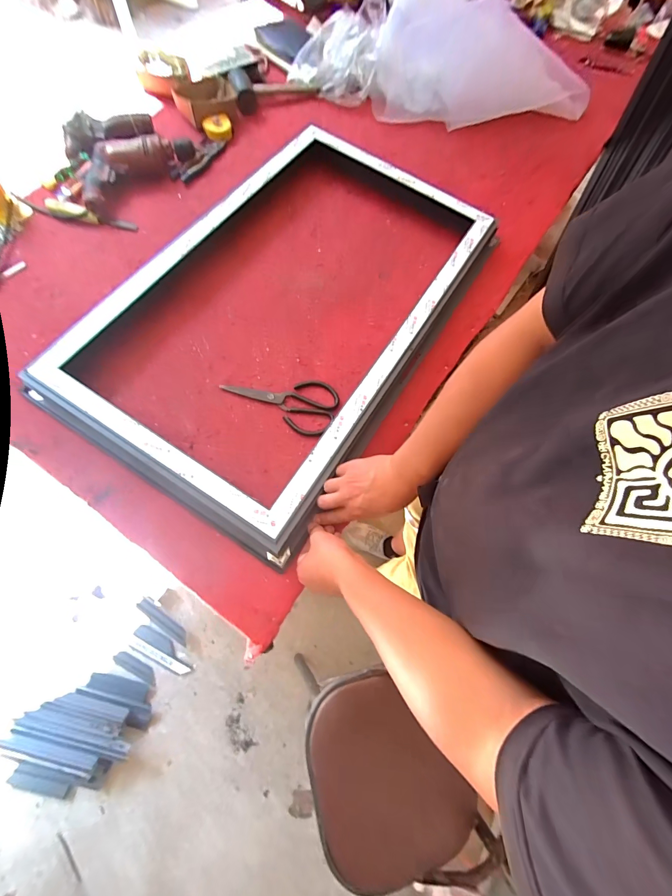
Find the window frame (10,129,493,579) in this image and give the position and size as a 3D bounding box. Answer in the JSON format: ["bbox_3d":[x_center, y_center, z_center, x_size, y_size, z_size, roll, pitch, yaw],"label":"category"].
[{"bbox_3d":[-0.077,-0.308,0.732,0.558,0.083,0.919,32,70,9],"label":"window frame"}]

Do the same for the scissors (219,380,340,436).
[{"bbox_3d":[-0.109,-0.101,0.683,0.223,0.009,0.116,18,69,2],"label":"scissors"}]

